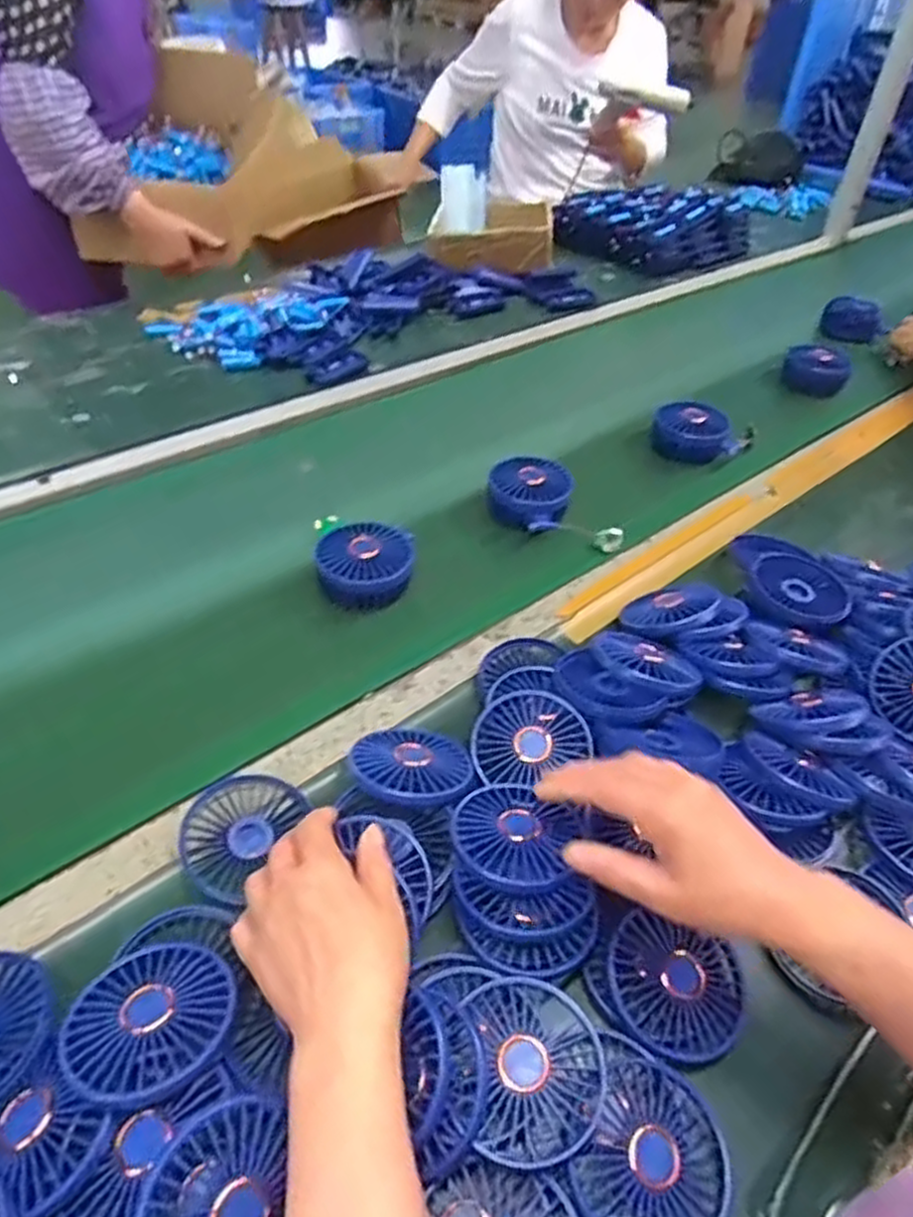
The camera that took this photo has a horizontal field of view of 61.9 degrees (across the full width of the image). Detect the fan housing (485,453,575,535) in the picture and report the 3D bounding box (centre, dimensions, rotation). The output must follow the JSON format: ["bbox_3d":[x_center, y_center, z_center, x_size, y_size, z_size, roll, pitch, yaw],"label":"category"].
[{"bbox_3d":[0.075,-0.117,0.808,0.084,0.055,0.081,14,44,11],"label":"fan housing"}]

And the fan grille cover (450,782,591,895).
[{"bbox_3d":[0.038,0.145,0.490,0.082,0.015,0.077,32,50,27],"label":"fan grille cover"}]

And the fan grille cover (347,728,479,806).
[{"bbox_3d":[-0.031,0.110,0.545,0.087,0.013,0.080,-3,28,-31],"label":"fan grille cover"}]

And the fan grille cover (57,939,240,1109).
[{"bbox_3d":[-0.166,0.221,0.414,0.084,0.023,0.084,33,50,27],"label":"fan grille cover"}]

